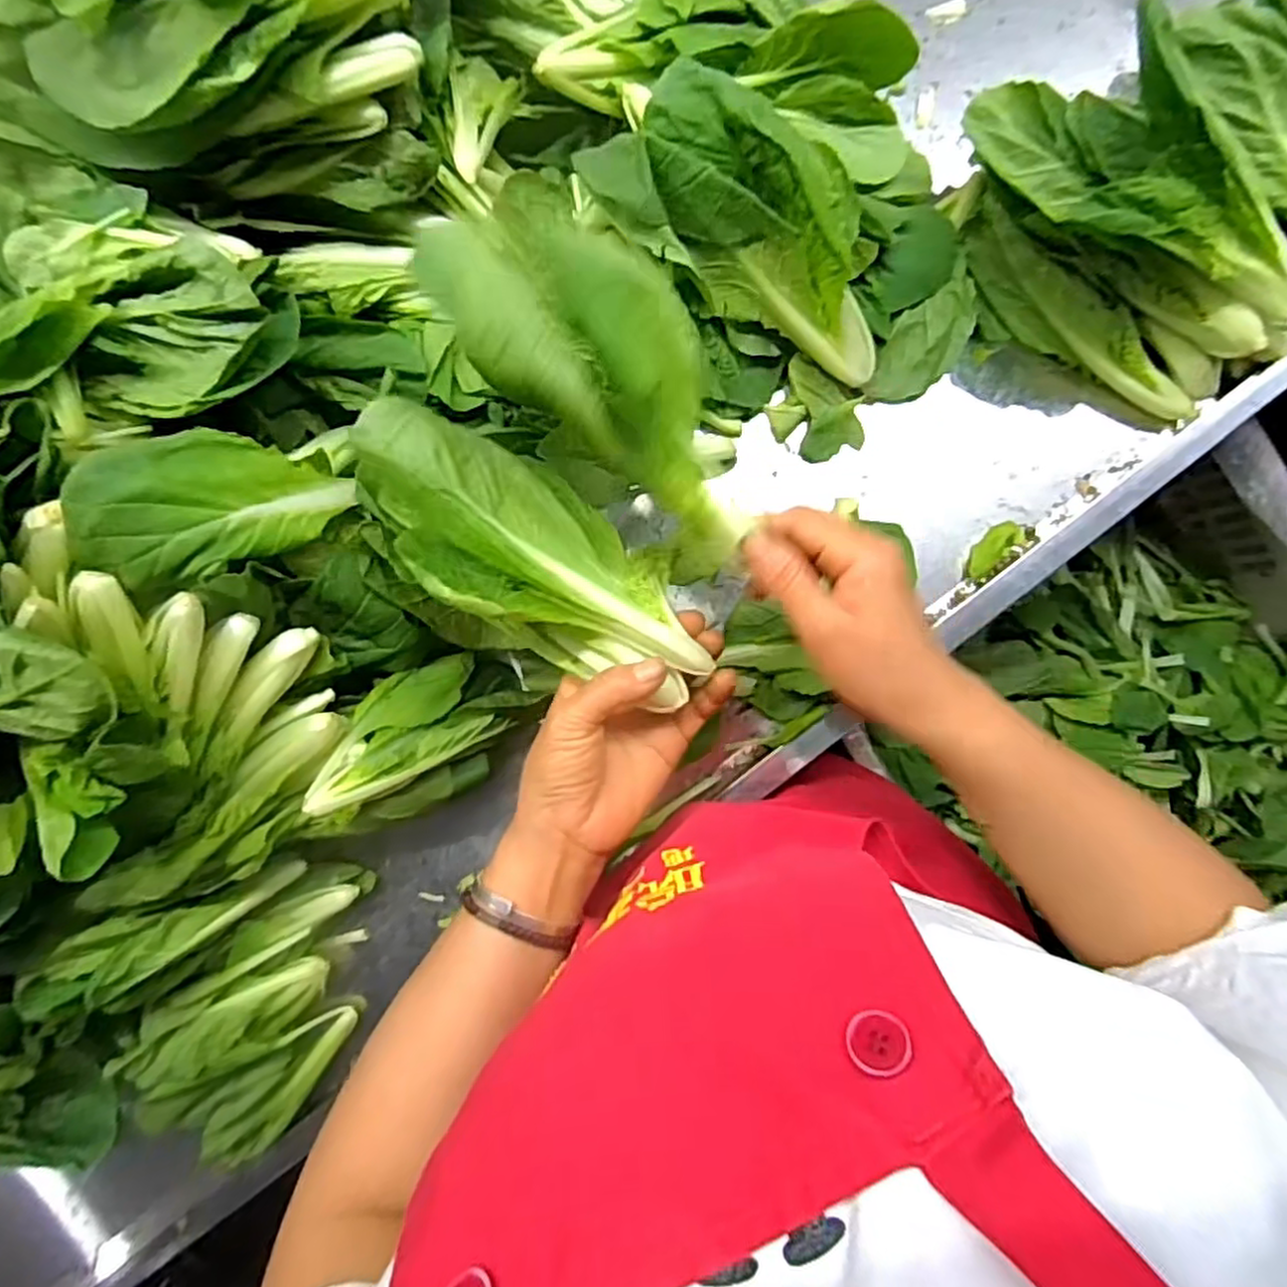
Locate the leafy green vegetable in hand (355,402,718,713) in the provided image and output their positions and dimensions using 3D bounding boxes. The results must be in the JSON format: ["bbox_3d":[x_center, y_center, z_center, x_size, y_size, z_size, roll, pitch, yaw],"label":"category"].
[{"bbox_3d":[-0.061,-0.045,0.345,0.197,0.060,0.079,39,93,3],"label":"leafy green vegetable in hand"}]

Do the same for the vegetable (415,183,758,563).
[{"bbox_3d":[-0.013,-0.116,0.305,0.076,0.027,0.176,-44,102,3],"label":"vegetable"}]

